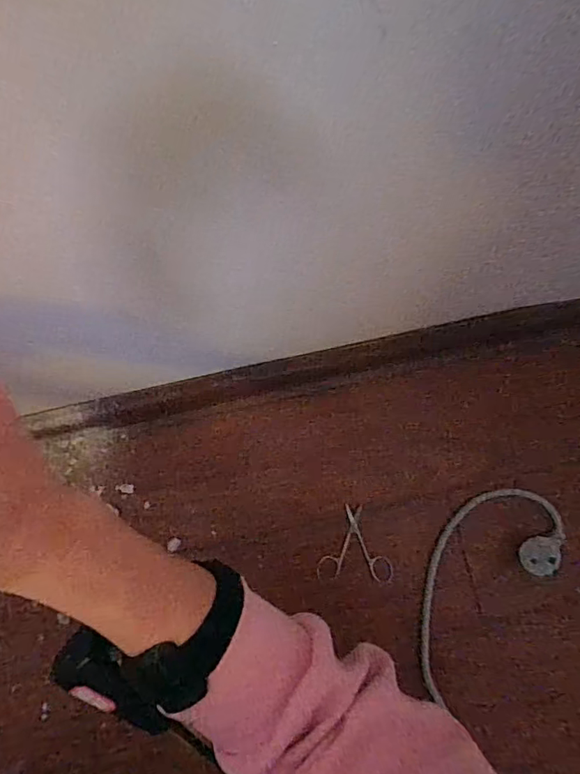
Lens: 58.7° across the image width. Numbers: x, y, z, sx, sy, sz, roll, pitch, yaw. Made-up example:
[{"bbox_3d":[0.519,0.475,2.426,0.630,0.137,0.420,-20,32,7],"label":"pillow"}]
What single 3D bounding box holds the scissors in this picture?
[{"bbox_3d":[0.063,0.150,0.495,0.070,0.004,0.071,2,79,1],"label":"scissors"}]

